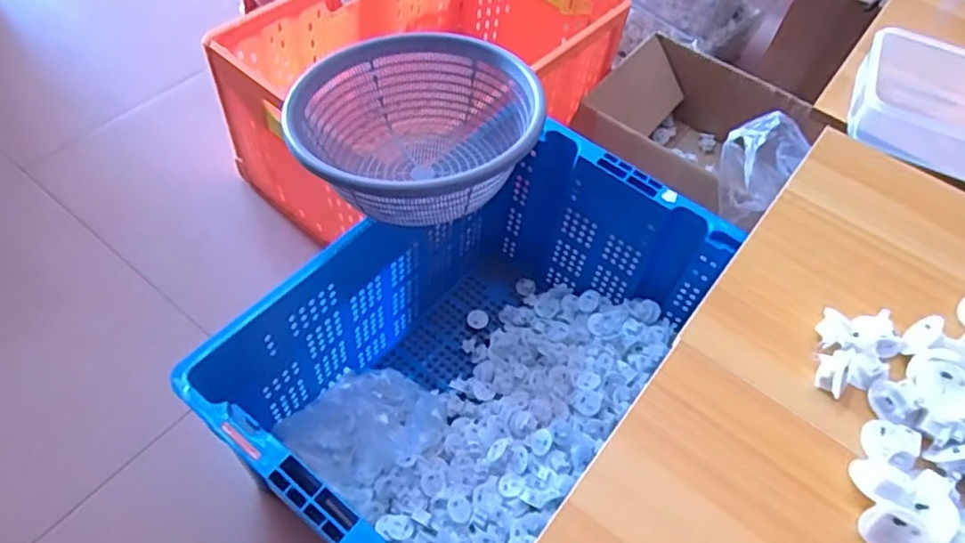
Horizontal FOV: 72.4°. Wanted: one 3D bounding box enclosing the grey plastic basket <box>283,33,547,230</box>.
[{"bbox_3d":[-0.080,-0.172,0.802,0.272,0.141,0.253,2,54,-4],"label":"grey plastic basket"}]

